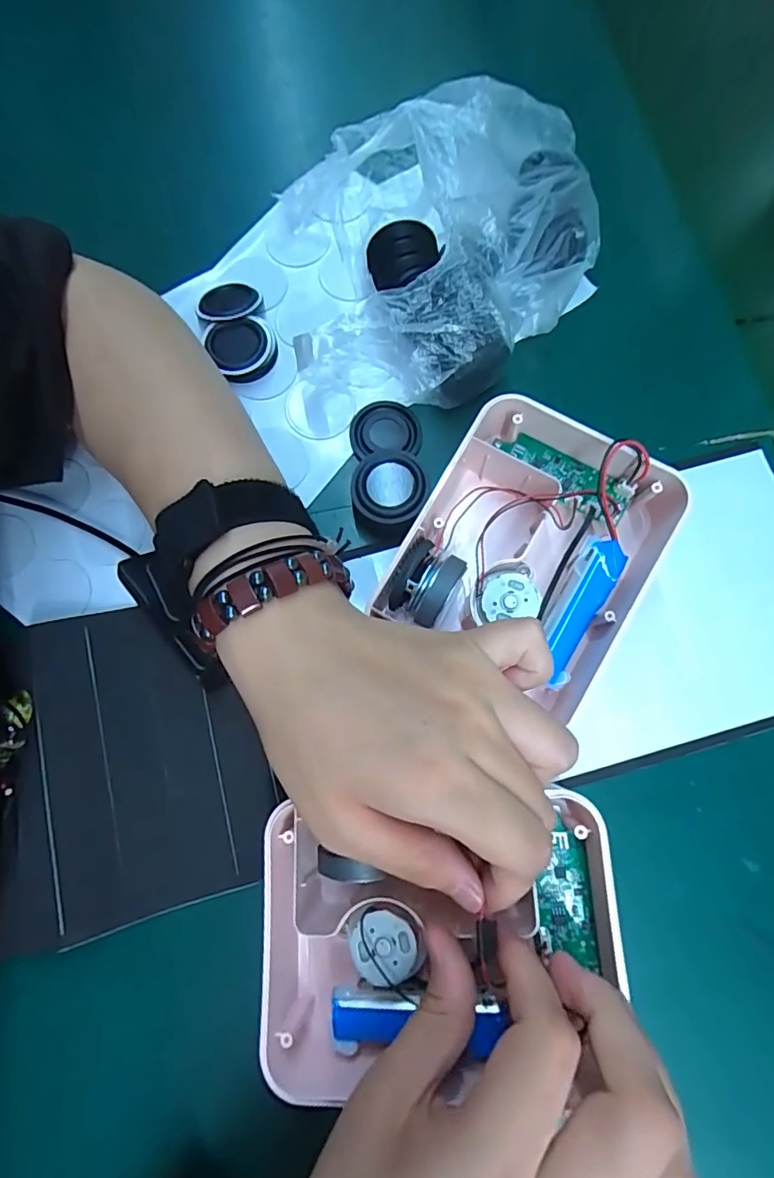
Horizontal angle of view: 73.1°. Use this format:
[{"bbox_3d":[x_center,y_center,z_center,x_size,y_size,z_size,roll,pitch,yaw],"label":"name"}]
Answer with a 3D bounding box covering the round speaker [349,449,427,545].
[{"bbox_3d":[0.001,-0.046,0.266,0.036,0.021,0.042,3,75,-1],"label":"round speaker"}]

